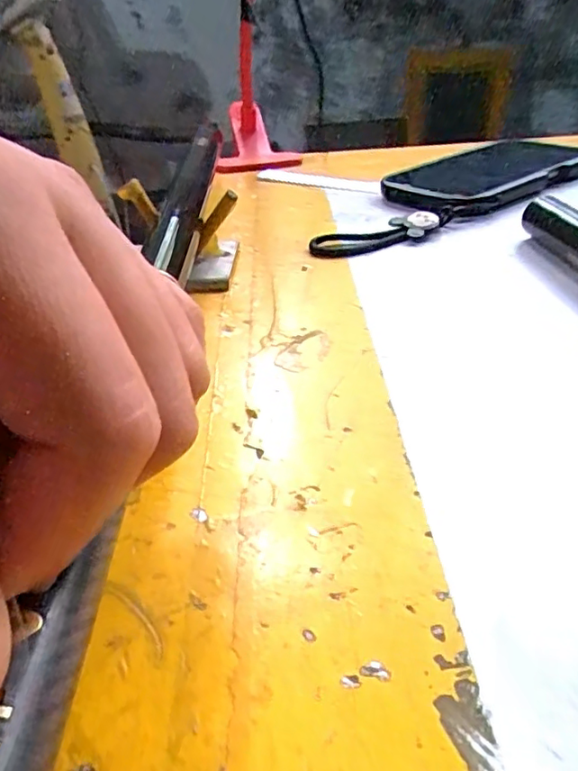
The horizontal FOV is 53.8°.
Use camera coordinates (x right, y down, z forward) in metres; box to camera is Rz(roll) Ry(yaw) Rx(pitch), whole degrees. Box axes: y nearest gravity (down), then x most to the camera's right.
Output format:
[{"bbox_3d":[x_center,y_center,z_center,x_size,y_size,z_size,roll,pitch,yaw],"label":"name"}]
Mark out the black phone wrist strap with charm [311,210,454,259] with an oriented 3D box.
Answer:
[{"bbox_3d":[0.056,-0.087,0.325,0.089,0.009,0.025,-17,35,-17],"label":"black phone wrist strap with charm"}]

